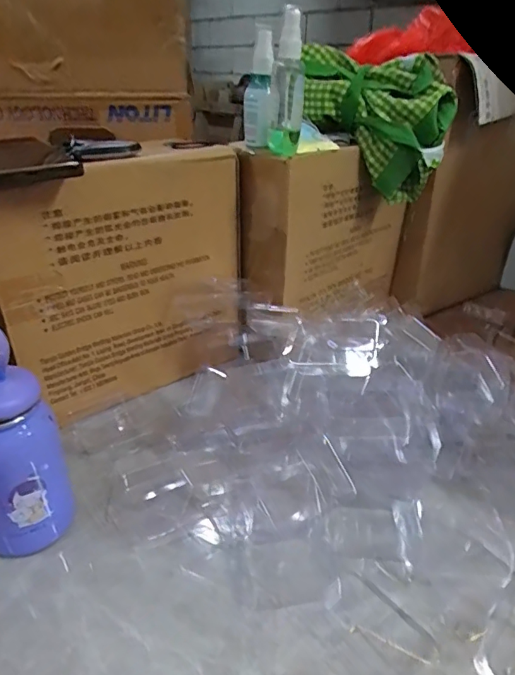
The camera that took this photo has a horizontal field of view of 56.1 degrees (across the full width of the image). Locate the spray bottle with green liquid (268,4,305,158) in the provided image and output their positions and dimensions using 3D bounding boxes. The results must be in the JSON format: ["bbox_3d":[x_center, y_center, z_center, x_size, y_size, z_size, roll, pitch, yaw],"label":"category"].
[{"bbox_3d":[0.034,-0.271,0.522,0.032,0.135,0.034,6,29,8],"label":"spray bottle with green liquid"}]

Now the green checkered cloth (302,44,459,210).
[{"bbox_3d":[0.144,-0.266,0.609,0.183,0.154,0.083,8,30,11],"label":"green checkered cloth"}]

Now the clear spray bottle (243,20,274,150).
[{"bbox_3d":[0.001,-0.274,0.533,0.032,0.121,0.037,2,29,0],"label":"clear spray bottle"}]

